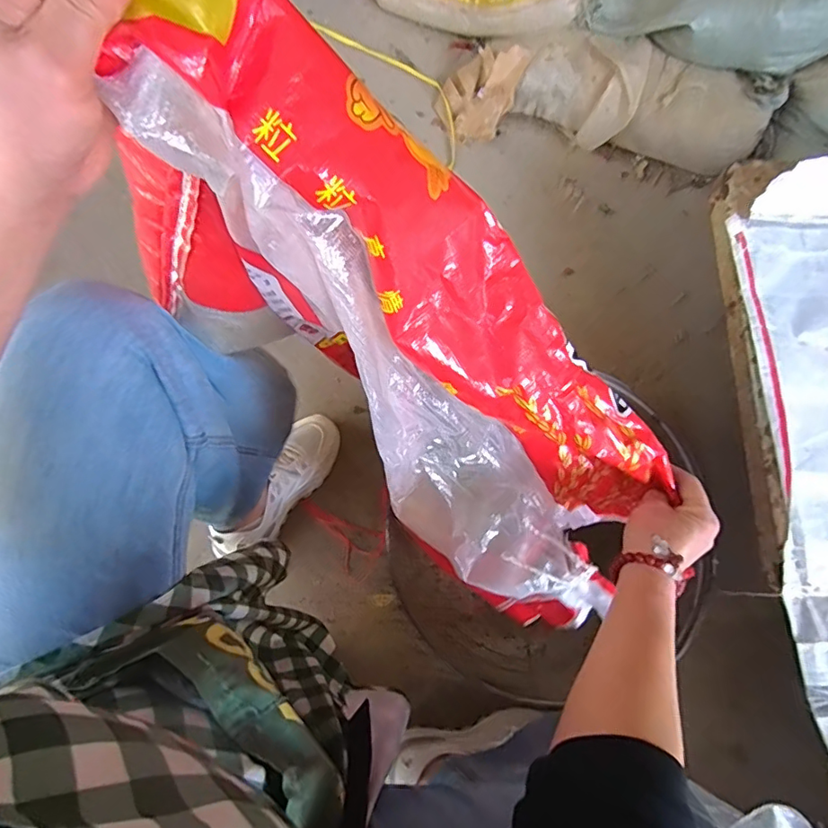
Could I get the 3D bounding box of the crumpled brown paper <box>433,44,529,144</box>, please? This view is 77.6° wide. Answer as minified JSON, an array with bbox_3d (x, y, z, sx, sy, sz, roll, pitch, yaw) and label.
[{"bbox_3d":[0.115,-0.590,0.933,0.135,0.086,0.161,29,76,6],"label":"crumpled brown paper"}]

